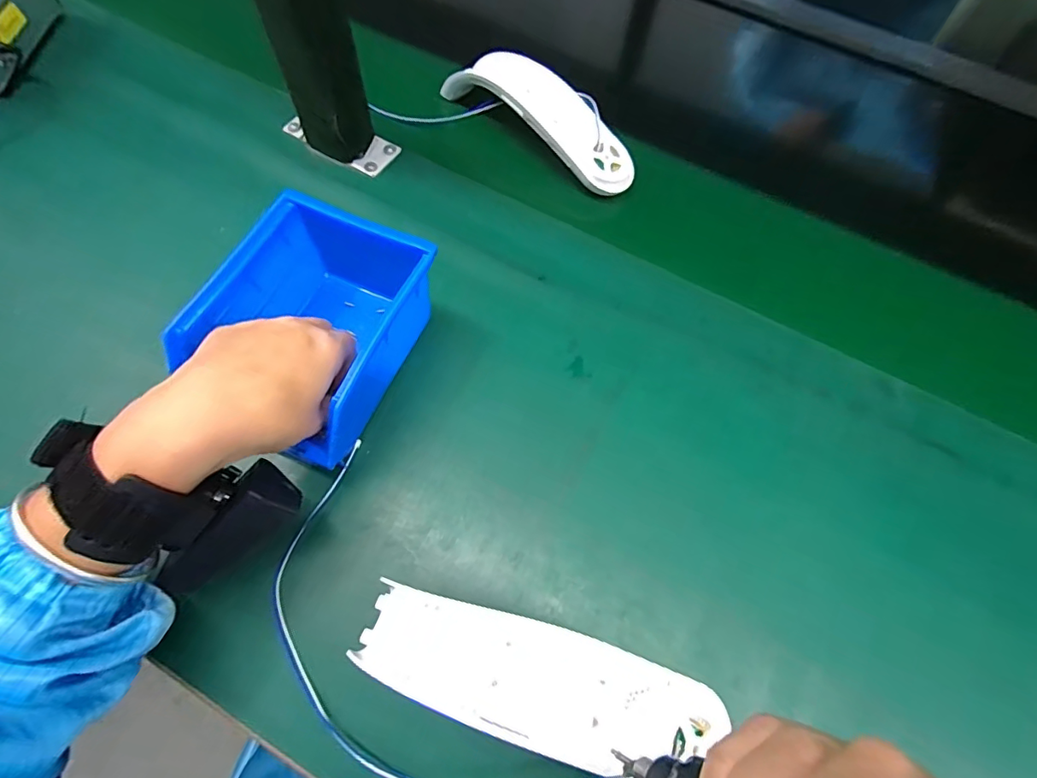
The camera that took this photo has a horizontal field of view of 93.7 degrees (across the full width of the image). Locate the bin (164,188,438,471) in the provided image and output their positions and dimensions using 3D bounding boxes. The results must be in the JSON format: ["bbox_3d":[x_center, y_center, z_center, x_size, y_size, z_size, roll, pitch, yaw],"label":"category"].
[{"bbox_3d":[-0.123,-0.036,0.305,0.105,0.071,0.143,23,68,8],"label":"bin"}]

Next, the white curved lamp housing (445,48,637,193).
[{"bbox_3d":[0.022,-0.242,0.429,0.193,0.035,0.052,41,72,15],"label":"white curved lamp housing"}]

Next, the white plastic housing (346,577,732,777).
[{"bbox_3d":[0.006,0.148,0.251,0.178,0.042,0.052,18,67,6],"label":"white plastic housing"}]

